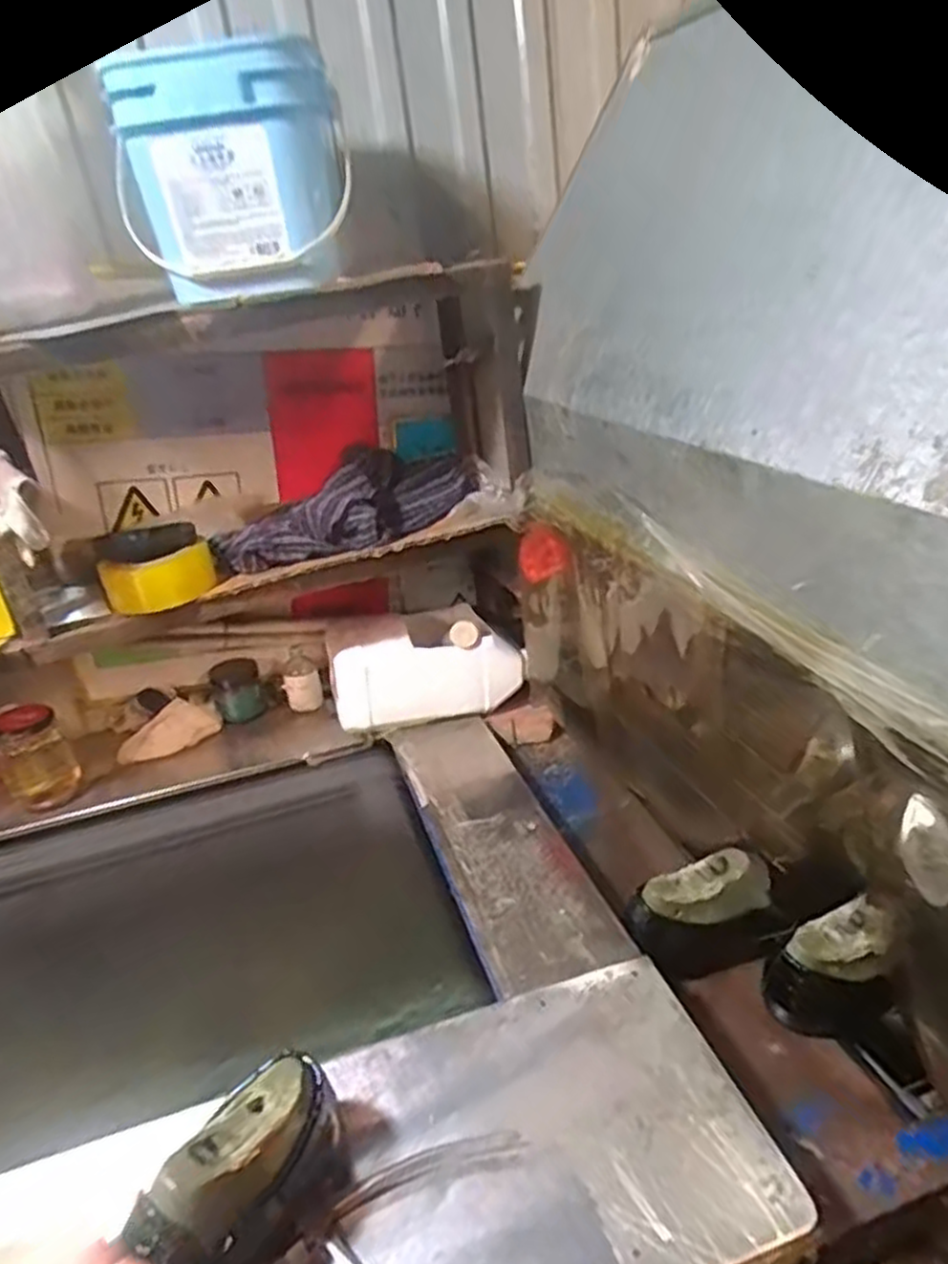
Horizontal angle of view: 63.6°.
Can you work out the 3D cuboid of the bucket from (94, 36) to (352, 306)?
[{"bbox_3d":[-0.236,-0.458,0.776,0.230,0.202,0.188,-11,27,-7],"label":"bucket"}]

